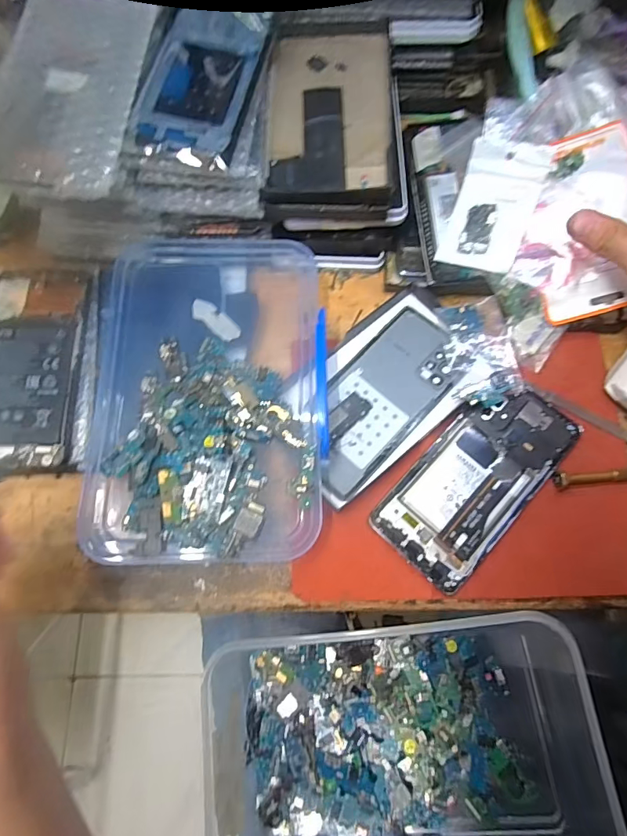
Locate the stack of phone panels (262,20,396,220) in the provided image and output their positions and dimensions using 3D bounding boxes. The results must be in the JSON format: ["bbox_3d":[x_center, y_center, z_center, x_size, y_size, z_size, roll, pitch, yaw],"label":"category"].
[{"bbox_3d":[0.015,-0.239,0.361,0.099,0.021,0.164,0,77,2],"label":"stack of phone panels"}]

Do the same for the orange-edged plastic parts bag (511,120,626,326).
[{"bbox_3d":[0.201,-0.146,0.340,0.098,0.012,0.133,-16,90,8],"label":"orange-edged plastic parts bag"}]

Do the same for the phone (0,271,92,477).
[{"bbox_3d":[-0.221,-0.038,0.347,0.071,0.009,0.165,2,75,-6],"label":"phone"}]

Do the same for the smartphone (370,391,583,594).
[{"bbox_3d":[0.119,0.041,0.329,0.076,0.011,0.158,42,77,13],"label":"smartphone"}]

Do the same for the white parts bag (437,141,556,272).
[{"bbox_3d":[0.140,-0.165,0.352,0.059,0.009,0.092,22,102,21],"label":"white parts bag"}]

